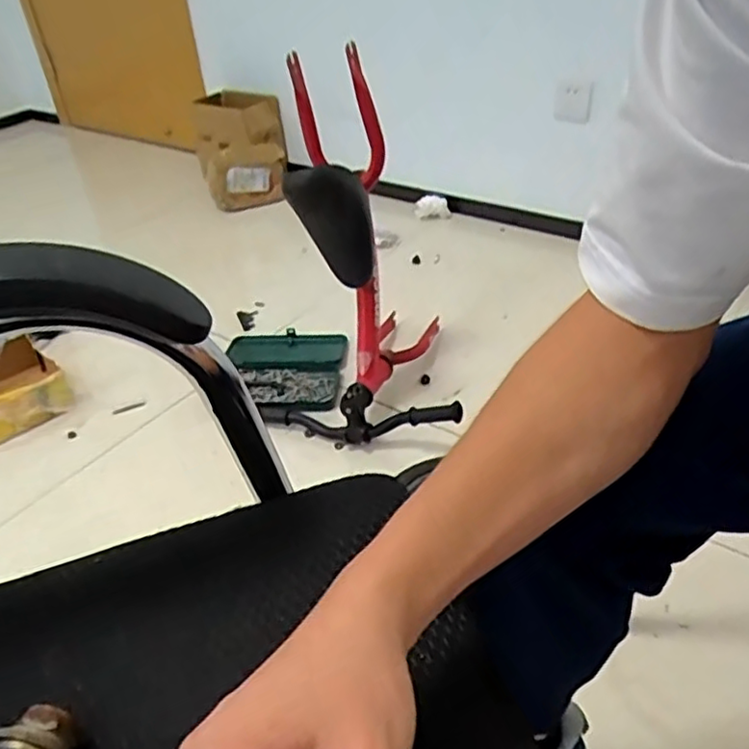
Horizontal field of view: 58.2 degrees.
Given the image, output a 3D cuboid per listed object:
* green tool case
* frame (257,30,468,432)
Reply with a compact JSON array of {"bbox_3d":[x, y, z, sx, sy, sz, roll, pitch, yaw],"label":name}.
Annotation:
[{"bbox_3d":[-0.180,-0.014,1.350,0.240,0.036,0.258,-3,35,4],"label":"green tool case"},{"bbox_3d":[0.004,-0.220,1.141,0.334,0.582,0.380,6,37,15],"label":"frame"}]

